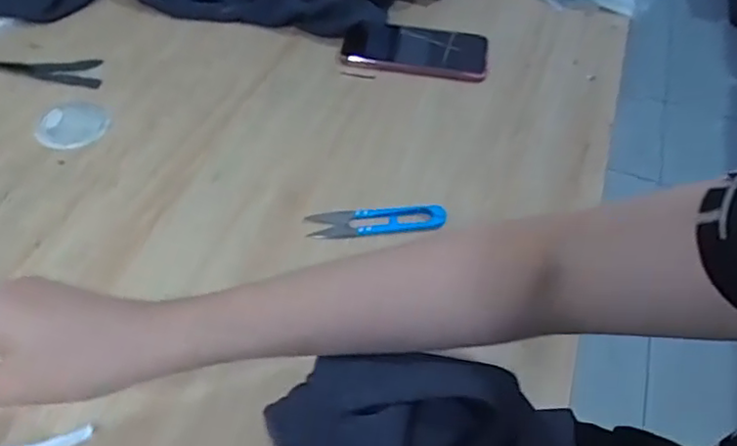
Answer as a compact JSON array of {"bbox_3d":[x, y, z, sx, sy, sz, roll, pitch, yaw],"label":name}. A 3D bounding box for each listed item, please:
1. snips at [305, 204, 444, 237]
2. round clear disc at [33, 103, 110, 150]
[{"bbox_3d":[0.007,-0.002,0.555,0.119,0.006,0.026,-2,49,-7],"label":"snips"},{"bbox_3d":[-0.282,-0.097,0.617,0.061,0.006,0.066,3,49,-3],"label":"round clear disc"}]

